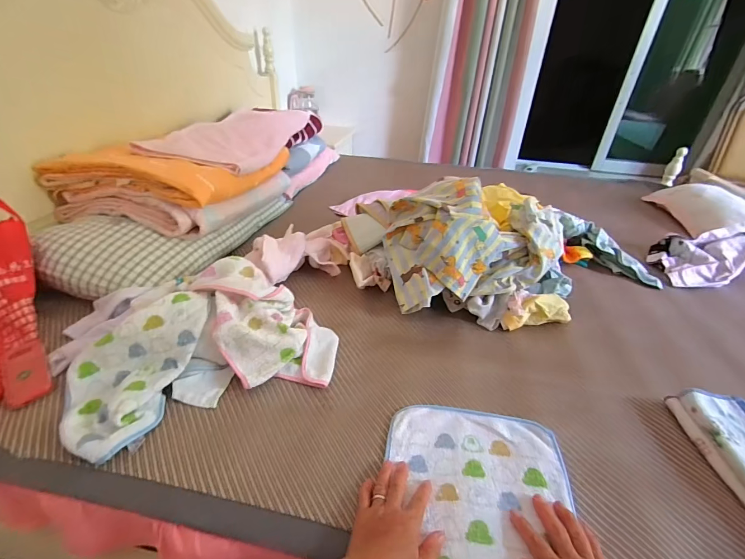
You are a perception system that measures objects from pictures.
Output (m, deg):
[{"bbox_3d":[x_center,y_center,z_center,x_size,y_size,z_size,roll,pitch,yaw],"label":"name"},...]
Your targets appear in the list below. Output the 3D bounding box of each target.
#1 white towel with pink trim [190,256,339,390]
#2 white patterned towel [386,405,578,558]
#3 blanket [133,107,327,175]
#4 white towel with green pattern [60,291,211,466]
[{"bbox_3d":[-0.204,0.068,0.665,0.187,0.124,0.306,-24,42,-34],"label":"white towel with pink trim"},{"bbox_3d":[0.145,0.284,0.487,0.247,0.013,0.228,5,34,6],"label":"white patterned towel"},{"bbox_3d":[-0.416,-0.484,1.177,0.288,0.089,0.714,9,34,7],"label":"blanket"},{"bbox_3d":[-0.395,0.131,0.573,0.162,0.096,0.263,13,35,14],"label":"white towel with green pattern"}]

